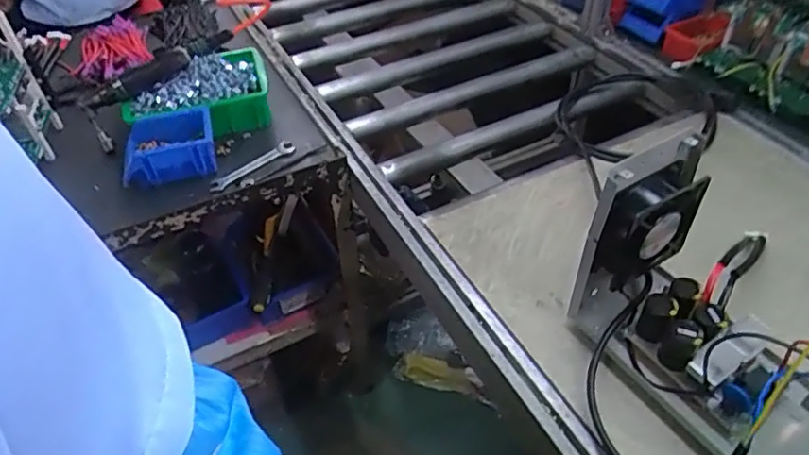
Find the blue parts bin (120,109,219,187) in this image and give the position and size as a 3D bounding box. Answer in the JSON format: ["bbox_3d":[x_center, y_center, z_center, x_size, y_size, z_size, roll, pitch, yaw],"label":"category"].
[{"bbox_3d":[-0.387,-0.129,0.959,0.144,0.066,0.118,-11,45,-8],"label":"blue parts bin"}]

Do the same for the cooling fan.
[{"bbox_3d":[0.275,0.001,0.654,0.113,0.119,0.050,-31,51,-25],"label":"cooling fan"}]

